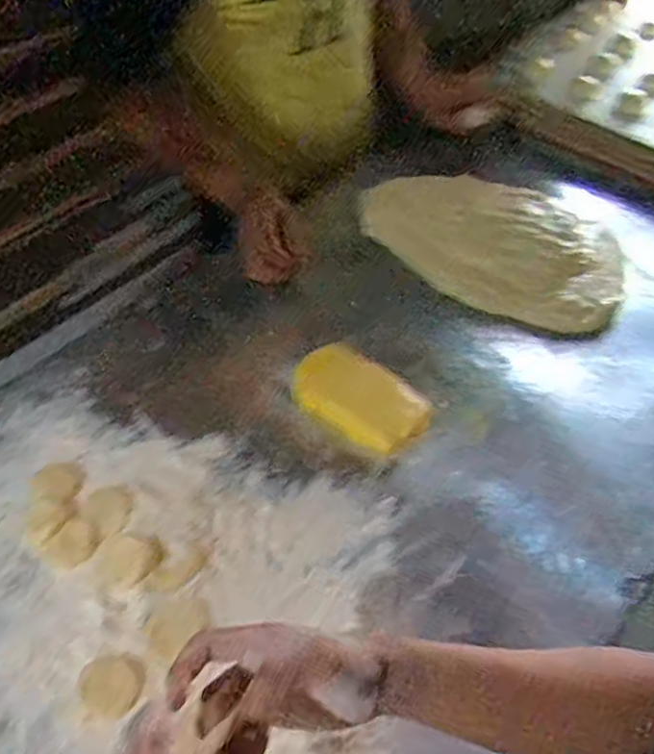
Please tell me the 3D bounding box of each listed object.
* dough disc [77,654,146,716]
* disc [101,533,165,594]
[{"bbox_3d":[-0.176,0.250,0.553,0.050,0.006,0.046,2,50,-2],"label":"dough disc"},{"bbox_3d":[-0.177,0.161,0.603,0.047,0.016,0.058,36,57,24],"label":"disc"}]

